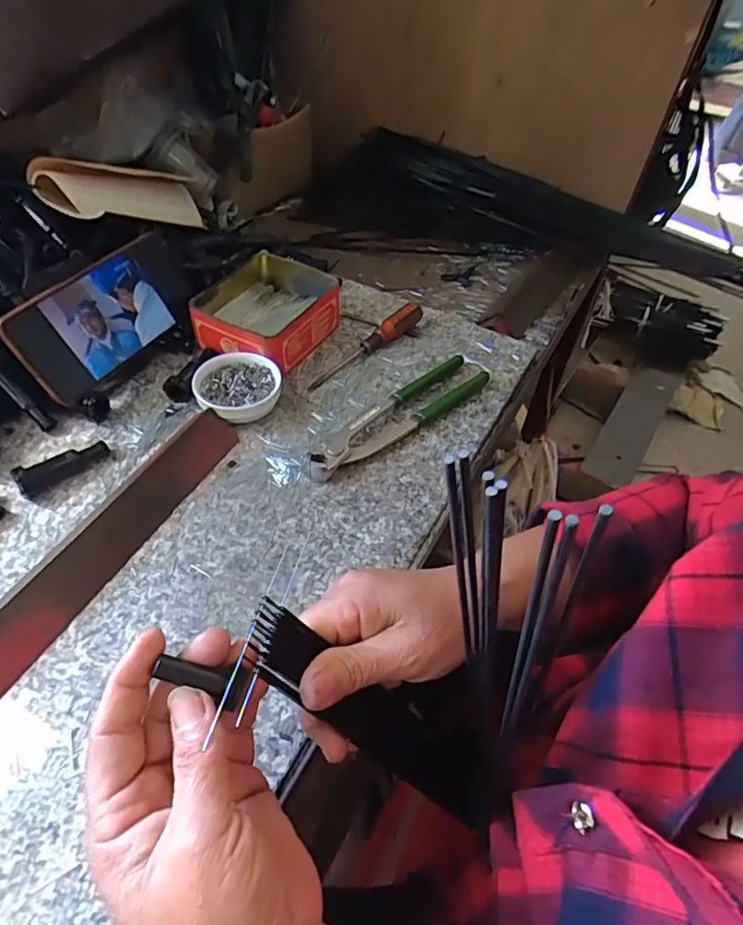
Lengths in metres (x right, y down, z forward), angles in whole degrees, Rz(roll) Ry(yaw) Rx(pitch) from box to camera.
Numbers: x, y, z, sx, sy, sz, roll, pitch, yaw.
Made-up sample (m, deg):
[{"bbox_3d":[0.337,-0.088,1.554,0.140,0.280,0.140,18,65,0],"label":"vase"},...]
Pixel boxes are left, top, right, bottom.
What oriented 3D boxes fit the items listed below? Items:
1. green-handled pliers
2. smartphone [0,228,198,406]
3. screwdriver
[{"bbox_3d":[0.022,-0.045,0.468,0.195,0.017,0.048,-34,59,-29],"label":"green-handled pliers"},{"bbox_3d":[-0.218,-0.128,0.457,0.009,0.077,0.170,3,44,36],"label":"smartphone"},{"bbox_3d":[-0.003,-0.114,0.522,0.018,0.024,0.149,36,56,24],"label":"screwdriver"}]

